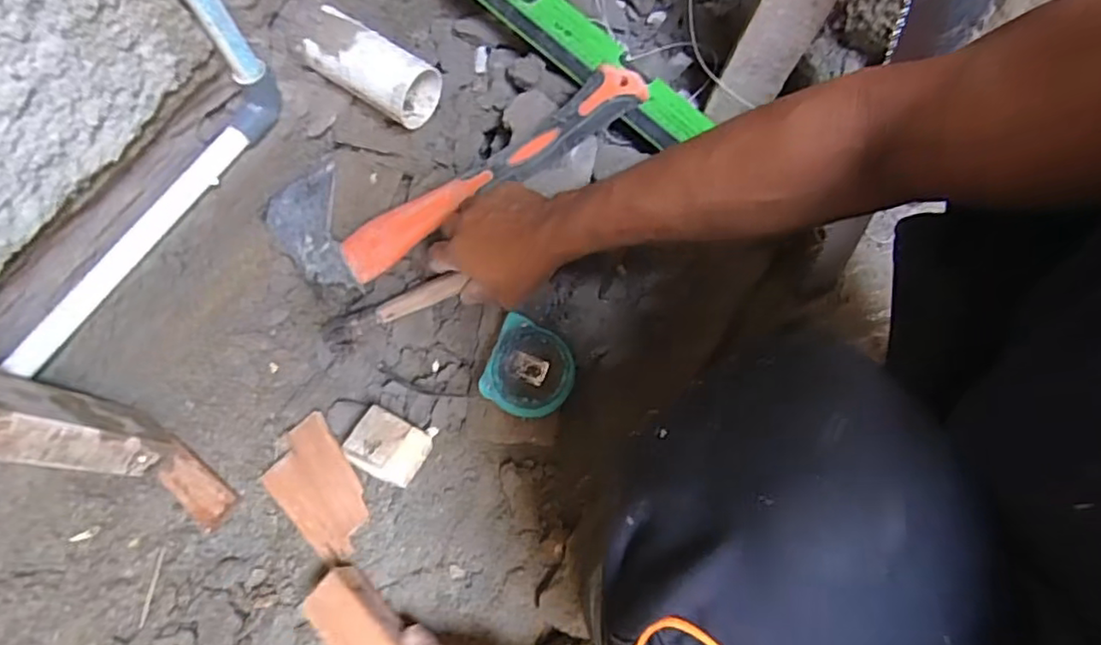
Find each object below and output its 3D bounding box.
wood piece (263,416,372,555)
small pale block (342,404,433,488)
[{"bbox_3d":[-0.212,0.152,0.578,0.081,0.007,0.118,-44,74,6],"label":"wood piece"},{"bbox_3d":[-0.146,0.114,0.571,0.064,0.038,0.054,25,74,10],"label":"small pale block"}]

